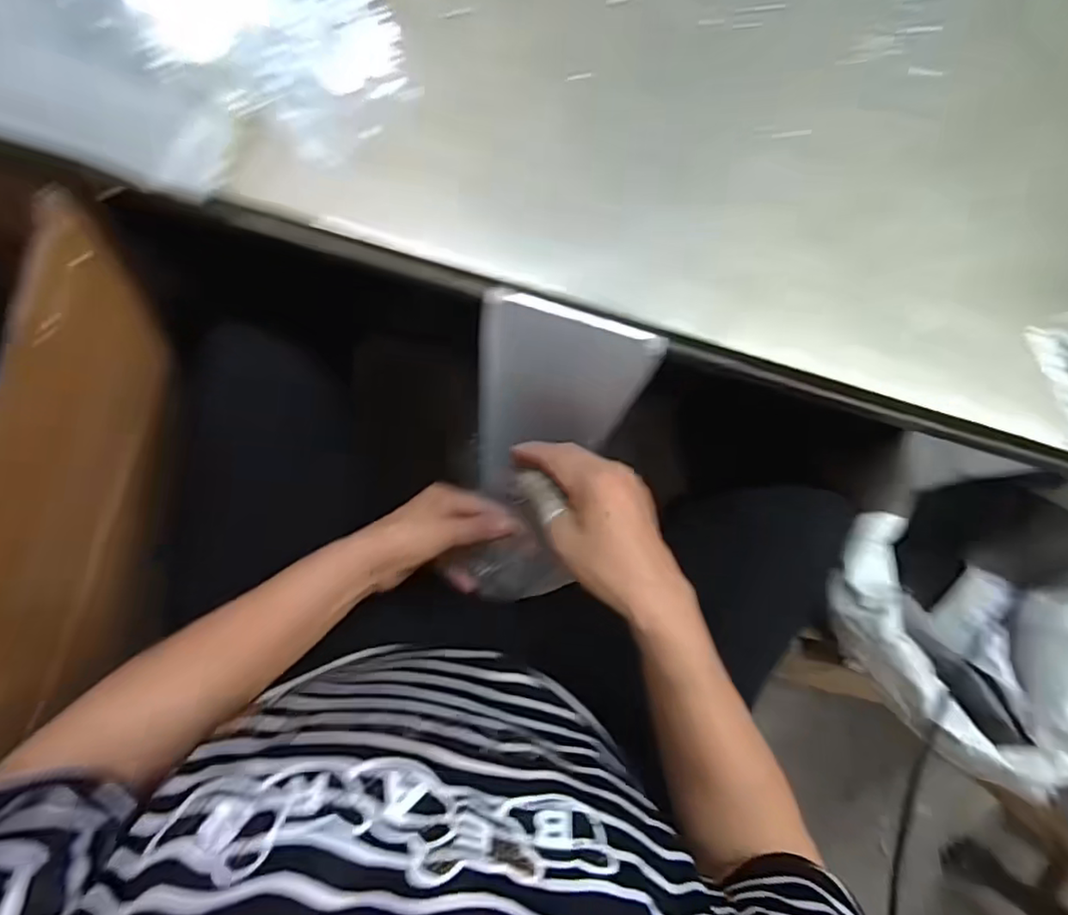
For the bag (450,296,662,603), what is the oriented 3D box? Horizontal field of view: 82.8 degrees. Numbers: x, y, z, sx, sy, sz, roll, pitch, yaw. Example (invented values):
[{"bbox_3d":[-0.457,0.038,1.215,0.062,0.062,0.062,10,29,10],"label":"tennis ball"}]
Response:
[{"bbox_3d":[0.007,0.011,0.468,0.116,0.017,0.257,7,121,-6],"label":"bag"}]

